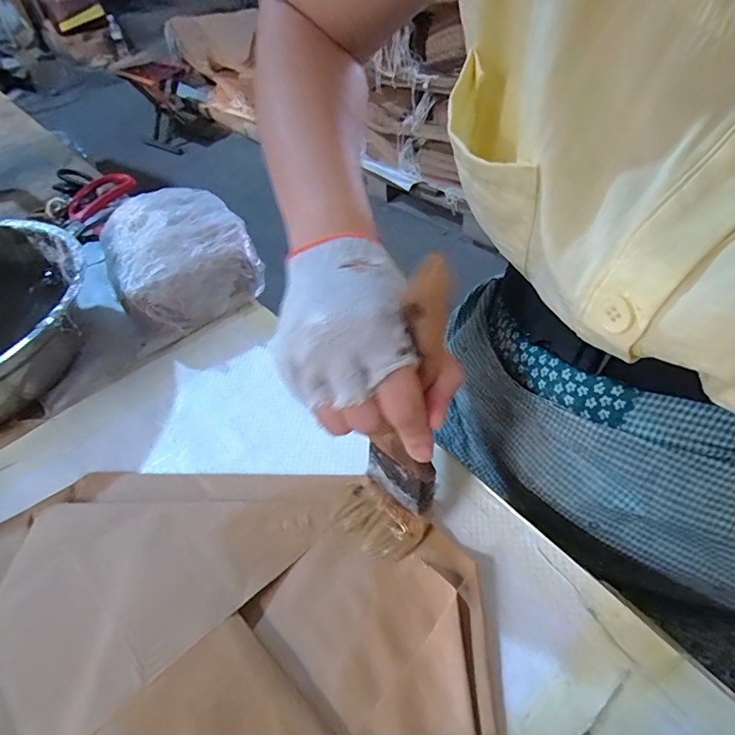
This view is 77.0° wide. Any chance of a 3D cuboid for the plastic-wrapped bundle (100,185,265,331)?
[{"bbox_3d":[-0.174,-0.106,0.429,0.118,0.064,0.153,-29,53,-21],"label":"plastic-wrapped bundle"}]

